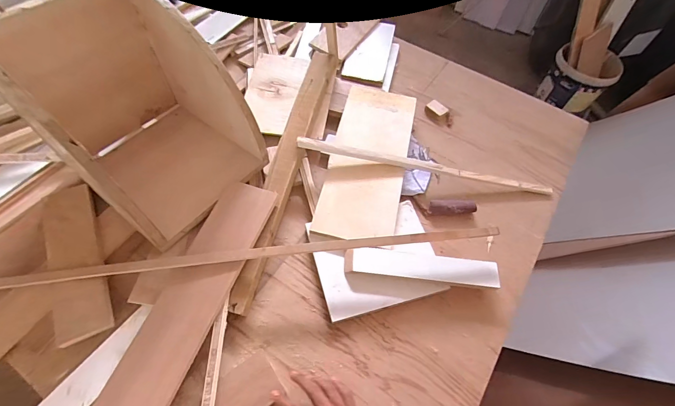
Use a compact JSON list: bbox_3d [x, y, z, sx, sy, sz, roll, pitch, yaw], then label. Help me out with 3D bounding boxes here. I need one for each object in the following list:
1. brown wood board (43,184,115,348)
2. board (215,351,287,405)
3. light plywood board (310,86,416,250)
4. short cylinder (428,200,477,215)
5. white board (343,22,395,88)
[{"bbox_3d":[-0.494,0.099,0.649,0.090,0.025,0.312,-20,62,-16],"label":"brown wood board"},{"bbox_3d":[-0.150,0.309,0.562,0.109,0.014,0.082,-30,65,-21],"label":"board"},{"bbox_3d":[0.074,-0.105,0.801,0.170,0.019,0.425,12,61,5],"label":"light plywood board"},{"bbox_3d":[0.260,0.008,0.766,0.104,0.032,0.024,2,58,-3],"label":"short cylinder"},{"bbox_3d":[0.095,-0.450,1.009,0.114,0.011,0.259,15,65,-1],"label":"white board"}]

